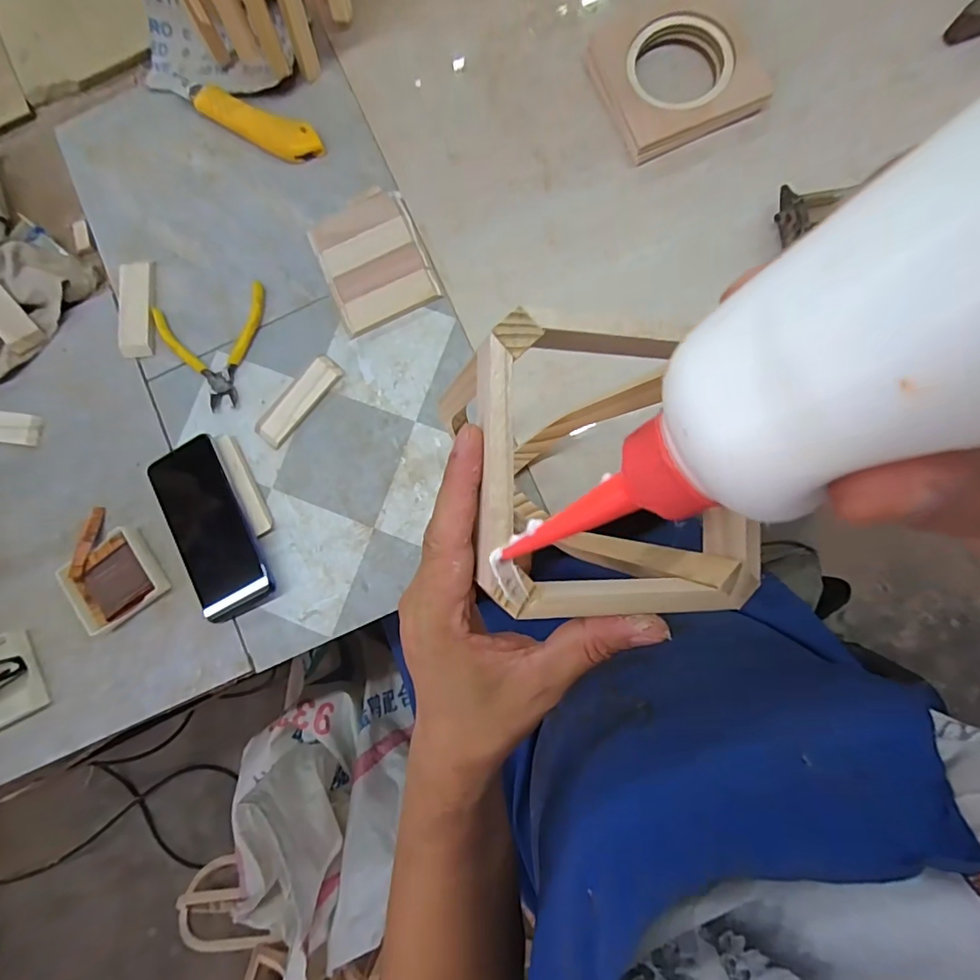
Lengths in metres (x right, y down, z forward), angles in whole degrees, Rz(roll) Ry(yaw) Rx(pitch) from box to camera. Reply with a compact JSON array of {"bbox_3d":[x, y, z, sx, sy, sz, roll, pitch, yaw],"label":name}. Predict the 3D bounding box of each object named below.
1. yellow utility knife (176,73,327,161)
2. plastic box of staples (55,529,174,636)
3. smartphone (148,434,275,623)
[{"bbox_3d":[-0.238,-0.367,0.501,0.161,0.011,0.039,28,88,6],"label":"yellow utility knife"},{"bbox_3d":[-0.342,0.084,0.462,0.076,0.021,0.069,-35,84,1],"label":"plastic box of staples"},{"bbox_3d":[-0.257,0.035,0.469,0.071,0.013,0.161,-26,84,2],"label":"smartphone"}]

